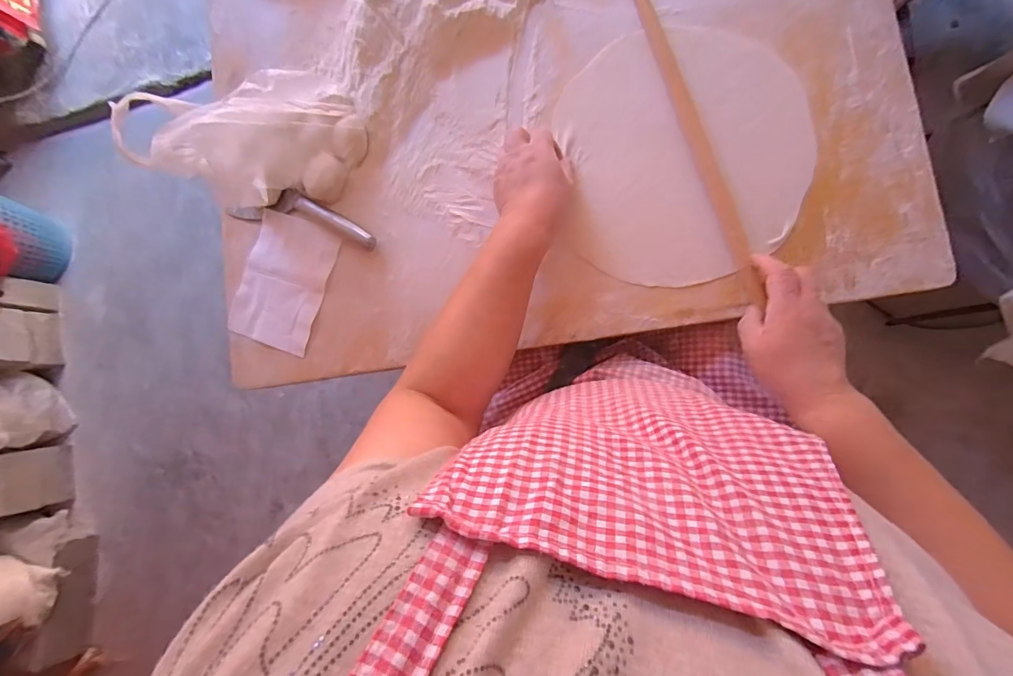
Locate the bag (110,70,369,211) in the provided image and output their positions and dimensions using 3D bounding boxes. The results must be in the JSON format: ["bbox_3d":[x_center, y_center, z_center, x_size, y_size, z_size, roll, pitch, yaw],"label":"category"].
[{"bbox_3d":[-0.239,-0.203,0.436,0.167,0.163,0.093,-45,82,9],"label":"bag"}]

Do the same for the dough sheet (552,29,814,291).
[{"bbox_3d":[0.174,-0.181,0.441,0.232,0.008,0.248,-3,89,12],"label":"dough sheet"}]

